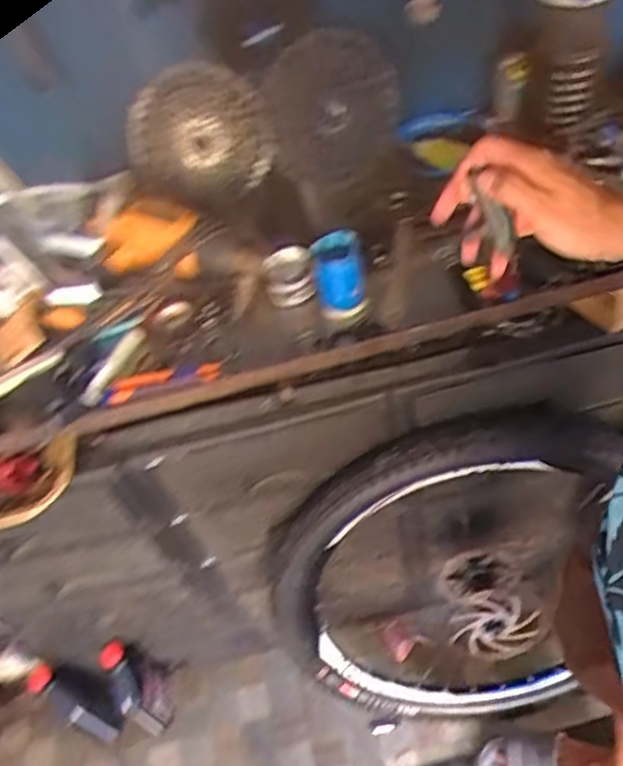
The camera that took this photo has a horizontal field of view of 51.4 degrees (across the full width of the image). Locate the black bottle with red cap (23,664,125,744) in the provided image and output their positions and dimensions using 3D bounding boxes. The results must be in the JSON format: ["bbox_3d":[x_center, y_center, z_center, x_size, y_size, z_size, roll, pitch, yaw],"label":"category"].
[{"bbox_3d":[-0.448,0.628,1.271,0.075,0.245,0.071,-29,25,15],"label":"black bottle with red cap"}]

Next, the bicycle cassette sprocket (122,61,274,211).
[{"bbox_3d":[-0.154,-0.335,0.894,0.183,0.182,0.052,-27,37,-13],"label":"bicycle cassette sprocket"}]

